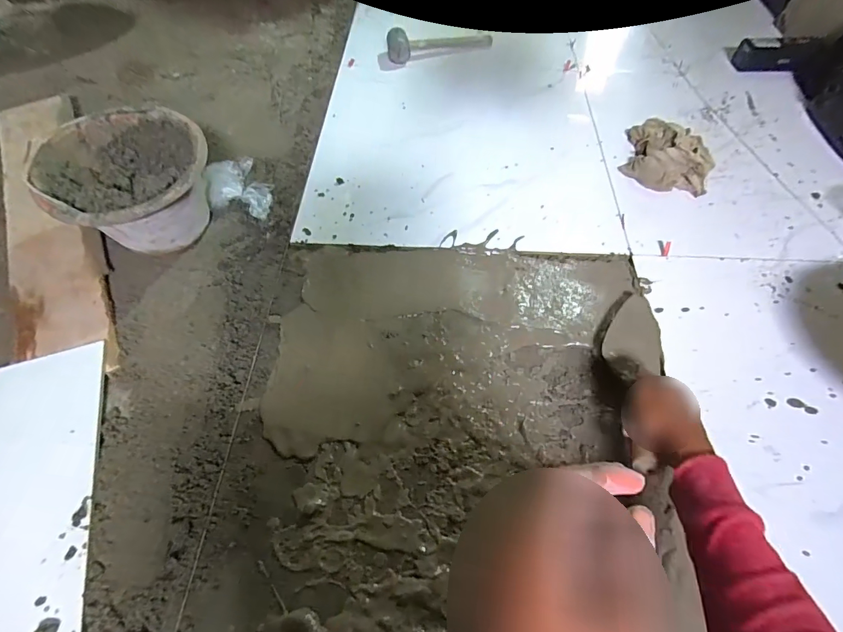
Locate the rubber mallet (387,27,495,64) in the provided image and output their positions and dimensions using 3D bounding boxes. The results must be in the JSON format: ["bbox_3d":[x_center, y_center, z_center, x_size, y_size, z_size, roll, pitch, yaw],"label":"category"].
[{"bbox_3d":[0.053,-0.709,1.091,0.282,0.061,0.079,-15,59,-9],"label":"rubber mallet"}]

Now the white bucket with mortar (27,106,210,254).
[{"bbox_3d":[-0.474,-0.203,0.735,0.240,0.178,0.239,0,58,0],"label":"white bucket with mortar"}]

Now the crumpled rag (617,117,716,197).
[{"bbox_3d":[0.505,-0.340,0.863,0.165,0.044,0.232,18,60,11],"label":"crumpled rag"}]

